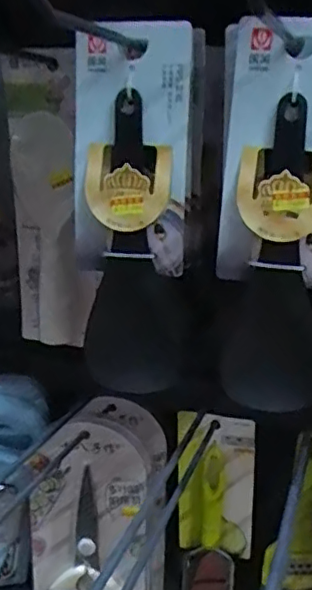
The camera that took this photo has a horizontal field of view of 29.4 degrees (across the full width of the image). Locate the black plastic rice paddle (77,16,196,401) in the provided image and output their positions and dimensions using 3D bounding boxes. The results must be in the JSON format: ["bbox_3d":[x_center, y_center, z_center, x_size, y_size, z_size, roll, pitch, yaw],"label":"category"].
[{"bbox_3d":[-0.014,-0.052,0.398,0.073,0.227,0.028,0,17,-2],"label":"black plastic rice paddle"}]

